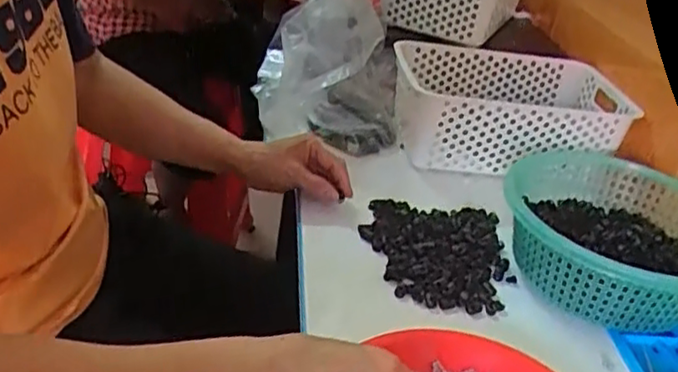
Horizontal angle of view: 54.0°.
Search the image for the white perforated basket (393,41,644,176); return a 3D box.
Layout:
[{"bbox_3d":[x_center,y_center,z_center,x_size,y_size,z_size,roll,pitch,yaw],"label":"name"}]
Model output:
[{"bbox_3d":[0.226,-0.106,0.909,0.286,0.112,0.192,3,30,-10],"label":"white perforated basket"}]

